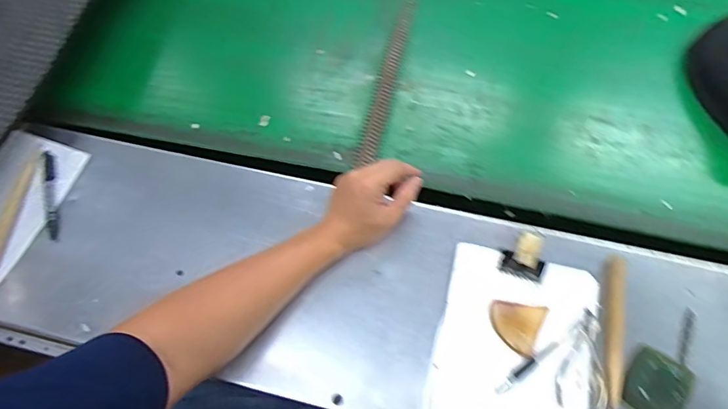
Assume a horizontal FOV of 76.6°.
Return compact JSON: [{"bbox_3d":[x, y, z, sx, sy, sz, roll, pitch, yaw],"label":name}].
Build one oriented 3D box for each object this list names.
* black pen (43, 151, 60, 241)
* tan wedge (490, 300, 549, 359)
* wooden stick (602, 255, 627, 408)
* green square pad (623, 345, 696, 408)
[{"bbox_3d":[-0.388,-0.010,0.572,0.018,0.013,0.122,-18,68,-6],"label":"black pen"},{"bbox_3d":[0.161,0.127,0.490,0.055,0.004,0.055,22,70,10],"label":"tan wedge"},{"bbox_3d":[0.268,0.131,0.495,0.020,0.010,0.160,14,68,8],"label":"wooden stick"},{"bbox_3d":[0.296,0.184,0.466,0.054,0.017,0.065,35,72,15],"label":"green square pad"}]

